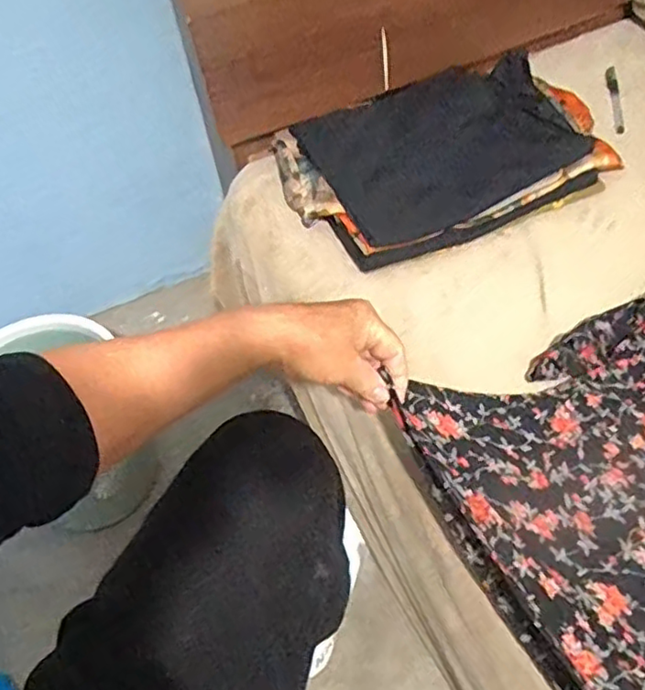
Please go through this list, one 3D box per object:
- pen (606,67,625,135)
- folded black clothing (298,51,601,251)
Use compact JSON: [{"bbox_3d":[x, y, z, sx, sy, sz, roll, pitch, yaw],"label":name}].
[{"bbox_3d":[0.402,-0.337,0.881,0.016,0.009,0.150,5,56,9],"label":"pen"},{"bbox_3d":[0.149,-0.245,0.798,0.312,0.073,0.219,-24,57,-11],"label":"folded black clothing"}]

